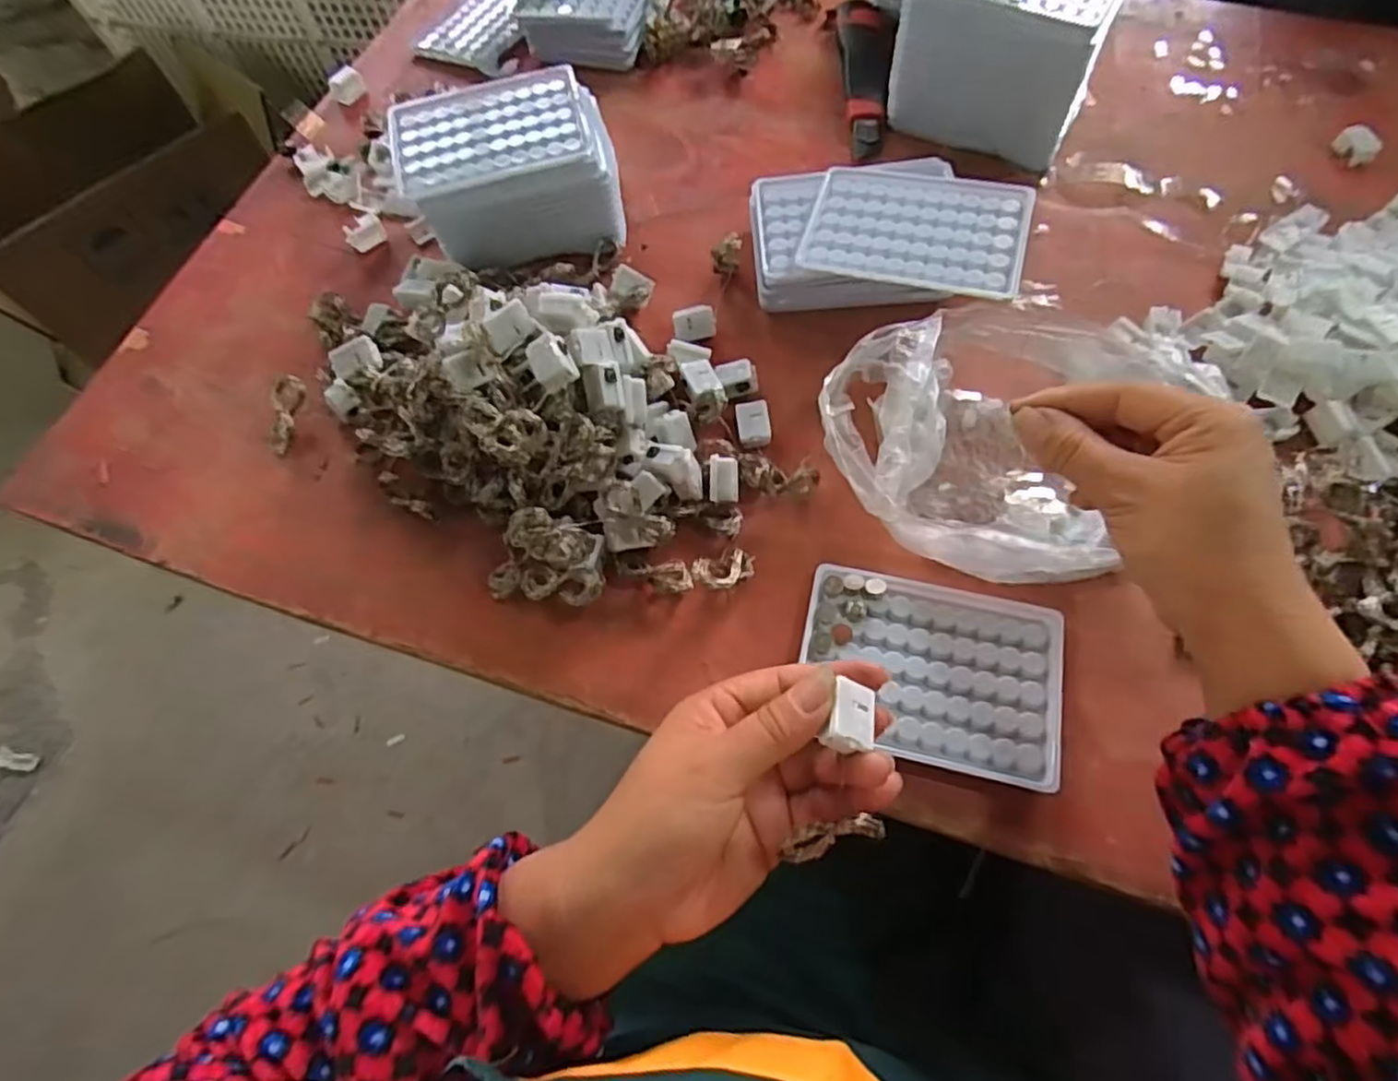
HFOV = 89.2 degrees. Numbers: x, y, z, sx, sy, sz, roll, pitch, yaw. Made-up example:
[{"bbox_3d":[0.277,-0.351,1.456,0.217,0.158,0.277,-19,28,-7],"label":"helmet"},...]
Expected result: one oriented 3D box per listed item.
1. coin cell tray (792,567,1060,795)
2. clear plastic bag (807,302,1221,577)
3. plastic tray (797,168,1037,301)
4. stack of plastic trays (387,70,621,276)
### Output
[{"bbox_3d":[0.119,0.066,0.367,0.129,0.014,0.093,12,65,9],"label":"coin cell tray"},{"bbox_3d":[0.176,-0.059,0.399,0.204,0.052,0.160,-9,64,-1],"label":"clear plastic bag"},{"bbox_3d":[0.134,-0.195,0.438,0.129,0.012,0.091,15,67,10],"label":"plastic tray"},{"bbox_3d":[-0.130,-0.257,0.501,0.145,0.073,0.112,-14,64,-3],"label":"stack of plastic trays"}]

